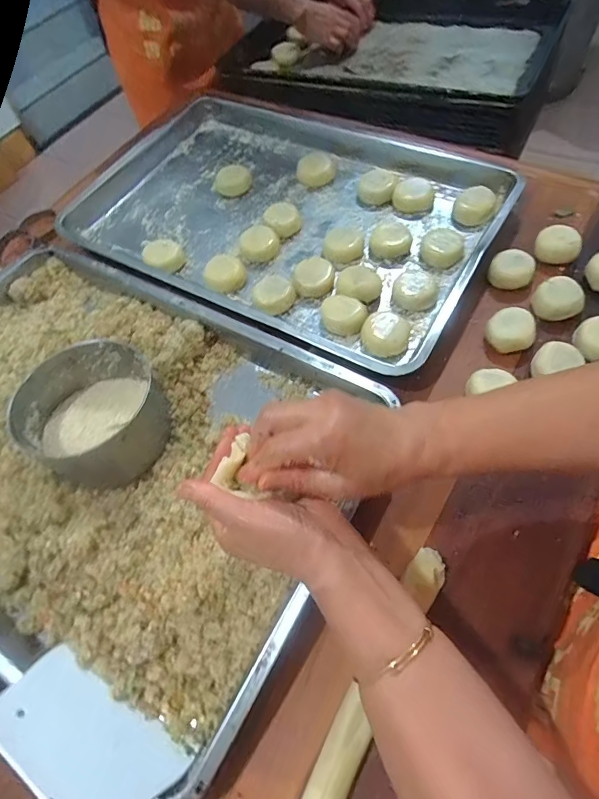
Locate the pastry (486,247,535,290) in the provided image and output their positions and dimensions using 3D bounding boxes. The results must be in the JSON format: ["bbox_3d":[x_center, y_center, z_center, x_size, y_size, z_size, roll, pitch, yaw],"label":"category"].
[{"bbox_3d":[0.270,-0.164,0.559,0.050,0.037,0.043,26,65,18],"label":"pastry"}]

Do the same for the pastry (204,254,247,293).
[{"bbox_3d":[-0.103,-0.172,0.601,0.051,0.021,0.048,-2,59,3],"label":"pastry"}]

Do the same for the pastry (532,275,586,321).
[{"bbox_3d":[0.315,-0.119,0.534,0.055,0.038,0.047,36,68,22],"label":"pastry"}]

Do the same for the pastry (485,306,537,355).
[{"bbox_3d":[0.249,-0.081,0.519,0.053,0.037,0.051,26,65,18],"label":"pastry"}]

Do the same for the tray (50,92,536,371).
[{"bbox_3d":[-0.048,-0.297,0.657,0.630,0.043,0.410,27,65,18],"label":"tray"}]

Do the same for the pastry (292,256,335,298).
[{"bbox_3d":[0.020,-0.163,0.588,0.052,0.021,0.058,5,60,7],"label":"pastry"}]

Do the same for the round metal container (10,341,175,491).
[{"bbox_3d":[-0.216,0.015,0.469,0.136,0.069,0.139,-2,59,3],"label":"round metal container"}]

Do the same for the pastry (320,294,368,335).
[{"bbox_3d":[0.055,-0.108,0.541,0.054,0.033,0.042,13,61,11],"label":"pastry"}]

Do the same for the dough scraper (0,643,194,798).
[{"bbox_3d":[-0.166,0.255,0.334,0.146,0.088,0.005,28,100,18],"label":"dough scraper"}]

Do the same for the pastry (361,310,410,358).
[{"bbox_3d":[0.102,-0.077,0.526,0.055,0.026,0.053,8,61,9],"label":"pastry"}]

